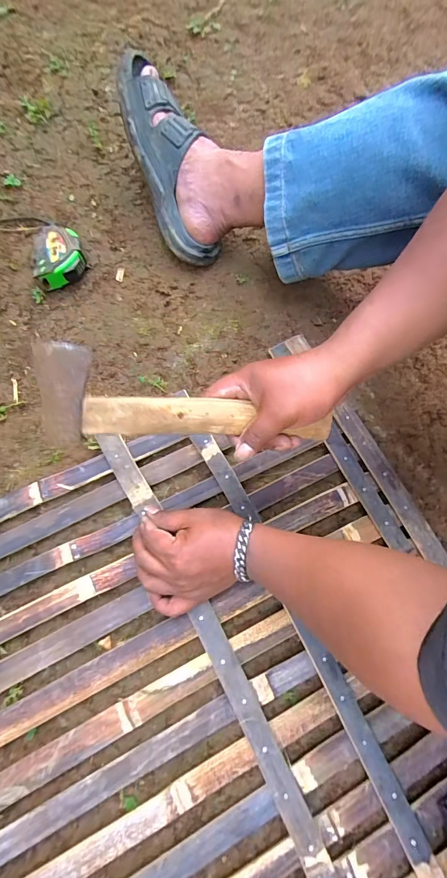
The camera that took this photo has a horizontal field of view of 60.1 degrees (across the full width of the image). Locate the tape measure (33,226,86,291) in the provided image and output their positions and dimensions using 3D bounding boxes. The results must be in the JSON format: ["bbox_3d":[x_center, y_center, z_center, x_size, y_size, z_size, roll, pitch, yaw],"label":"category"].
[{"bbox_3d":[-0.231,-0.254,0.543,0.068,0.044,0.077,-17,74,-8],"label":"tape measure"}]

